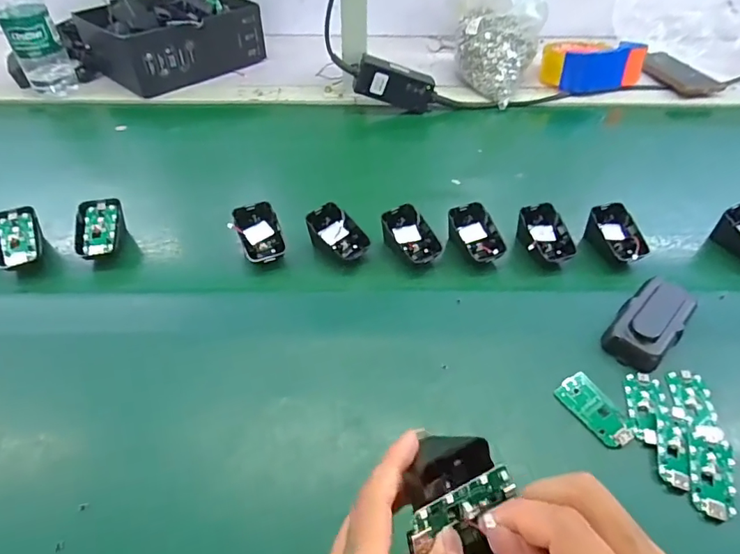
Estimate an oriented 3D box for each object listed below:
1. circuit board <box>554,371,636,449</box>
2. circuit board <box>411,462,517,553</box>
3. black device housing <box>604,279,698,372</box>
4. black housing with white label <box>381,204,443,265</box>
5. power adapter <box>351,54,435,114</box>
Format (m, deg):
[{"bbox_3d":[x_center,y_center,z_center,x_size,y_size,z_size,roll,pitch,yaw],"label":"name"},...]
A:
[{"bbox_3d":[0.187,0.110,0.401,0.032,0.008,0.063,-22,50,-21],"label":"circuit board"},{"bbox_3d":[0.046,0.114,0.240,0.063,0.006,0.019,-18,90,-26],"label":"circuit board"},{"bbox_3d":[0.261,0.041,0.449,0.102,0.031,0.050,-35,56,-29],"label":"black device housing"},{"bbox_3d":[0.043,-0.042,0.525,0.047,0.039,0.063,-22,50,-21],"label":"black housing with white label"},{"bbox_3d":[0.039,-0.286,0.721,0.120,0.055,0.027,14,44,-17],"label":"power adapter"}]

